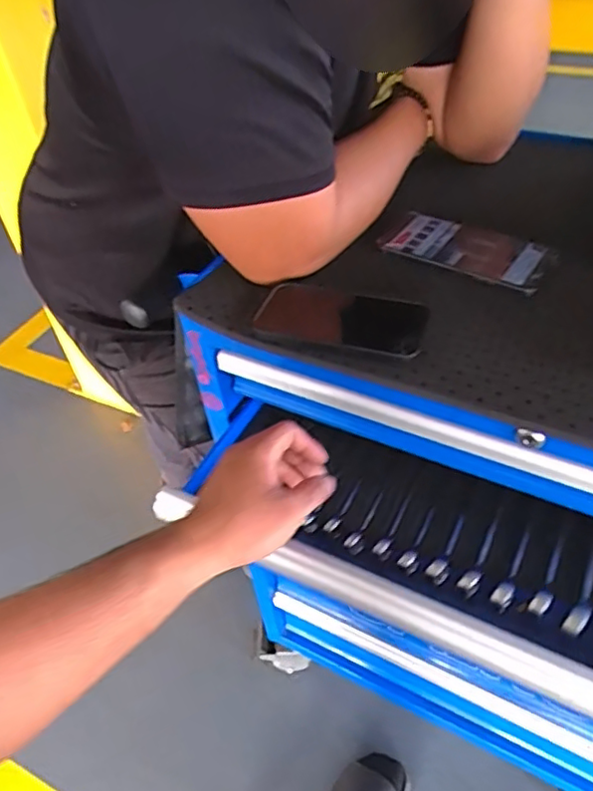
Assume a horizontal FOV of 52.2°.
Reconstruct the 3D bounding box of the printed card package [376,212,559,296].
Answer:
[{"bbox_3d":[0.172,-0.149,0.611,0.162,0.008,0.086,24,52,27],"label":"printed card package"}]

